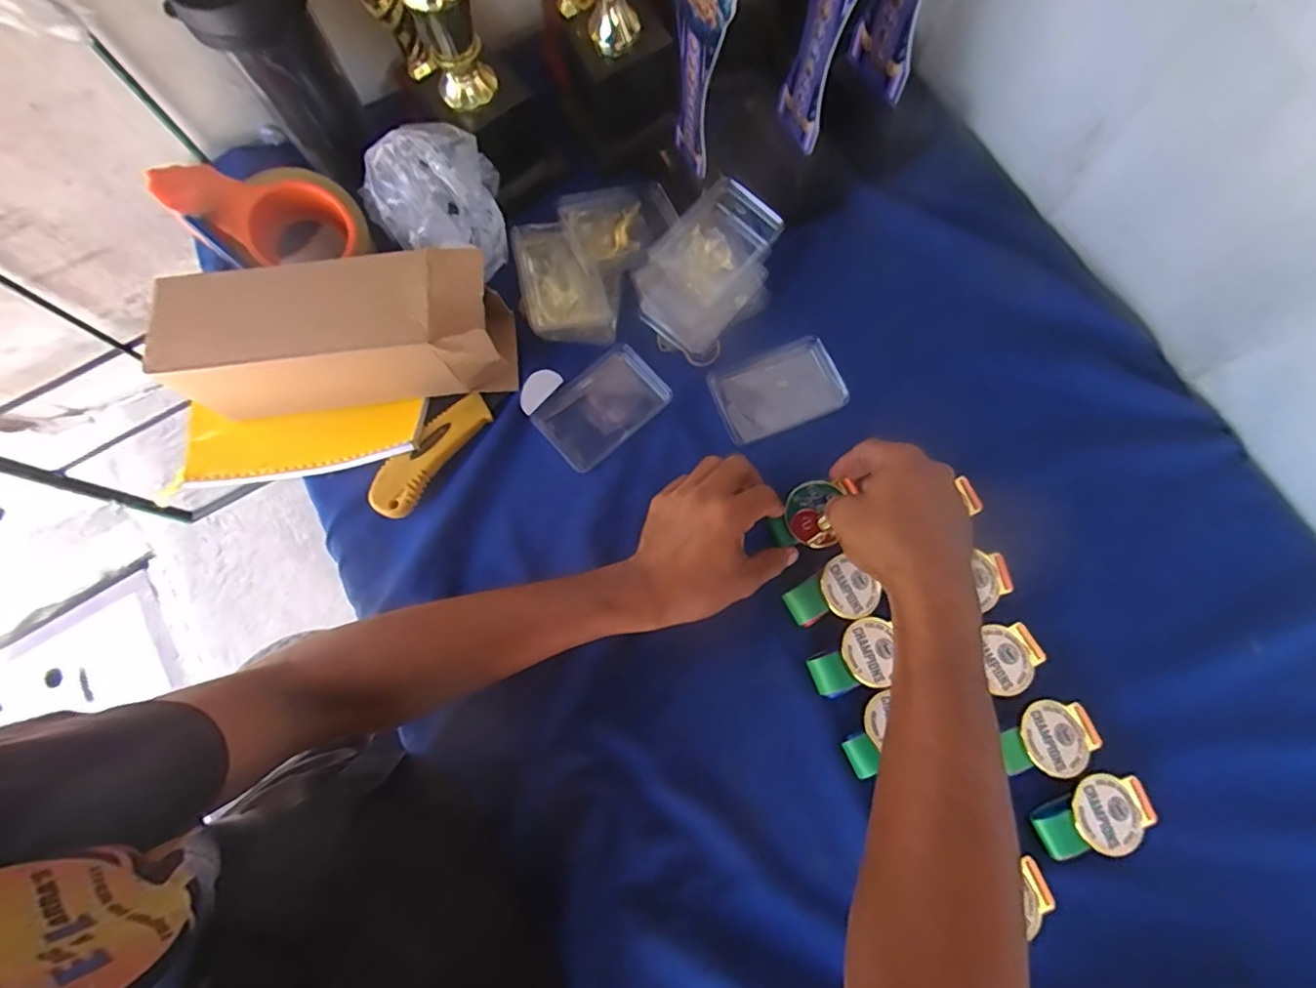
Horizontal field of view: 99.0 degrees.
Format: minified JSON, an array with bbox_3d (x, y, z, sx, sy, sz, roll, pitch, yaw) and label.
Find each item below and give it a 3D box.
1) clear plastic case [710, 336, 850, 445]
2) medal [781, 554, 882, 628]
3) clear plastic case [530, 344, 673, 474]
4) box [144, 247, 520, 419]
[{"bbox_3d":[0.103,-0.090,0.484,0.108,0.010,0.070,-20,75,-4],"label":"clear plastic case"},{"bbox_3d":[0.133,0.080,0.428,0.064,0.011,0.046,-35,76,-8],"label":"medal"},{"bbox_3d":[-0.049,-0.076,0.480,0.106,0.021,0.070,-40,77,-9],"label":"clear plastic case"},{"bbox_3d":[-0.242,-0.123,0.449,0.236,0.108,0.080,-7,74,0],"label":"box"}]

